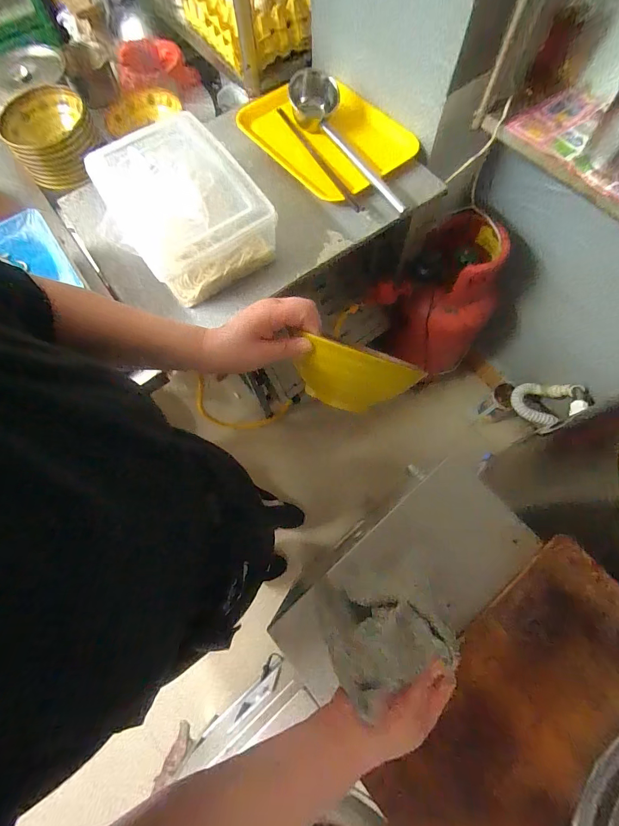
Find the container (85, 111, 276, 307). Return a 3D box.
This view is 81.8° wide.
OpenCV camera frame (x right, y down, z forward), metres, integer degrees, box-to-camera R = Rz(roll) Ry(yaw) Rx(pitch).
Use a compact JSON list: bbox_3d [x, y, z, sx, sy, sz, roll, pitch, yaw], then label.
[{"bbox_3d":[-0.243,-0.406,0.711,0.241,0.130,0.345,-36,74,-10],"label":"container"}]

